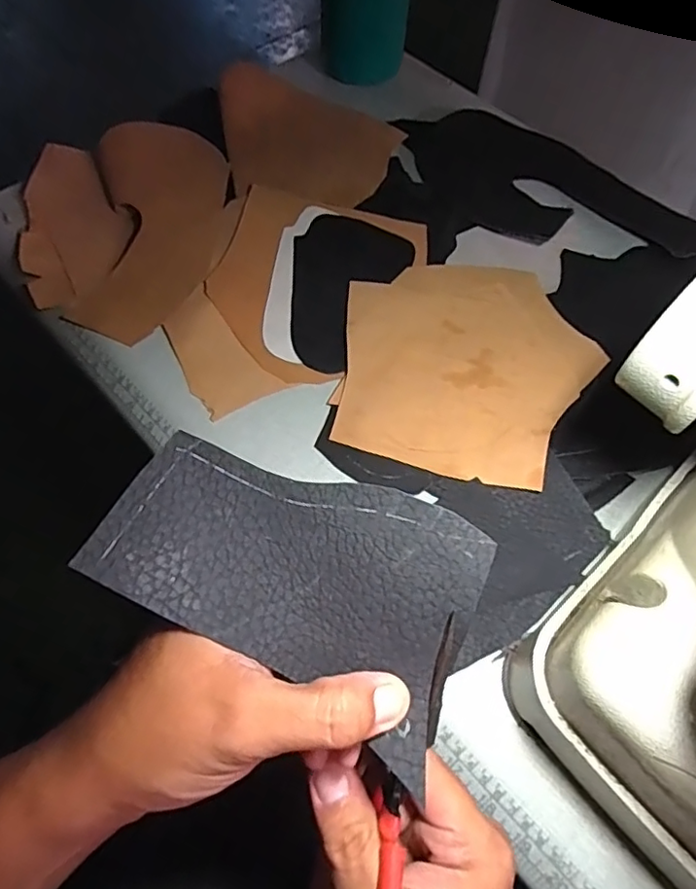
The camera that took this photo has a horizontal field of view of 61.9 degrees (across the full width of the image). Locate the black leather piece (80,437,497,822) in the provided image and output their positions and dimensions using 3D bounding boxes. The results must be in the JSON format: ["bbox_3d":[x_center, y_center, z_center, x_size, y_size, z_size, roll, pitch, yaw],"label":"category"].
[{"bbox_3d":[-0.013,0.048,0.227,0.148,0.015,0.091,36,83,-2],"label":"black leather piece"}]

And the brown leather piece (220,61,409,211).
[{"bbox_3d":[-0.047,-0.276,0.528,0.169,0.010,0.151,22,62,1],"label":"brown leather piece"}]

